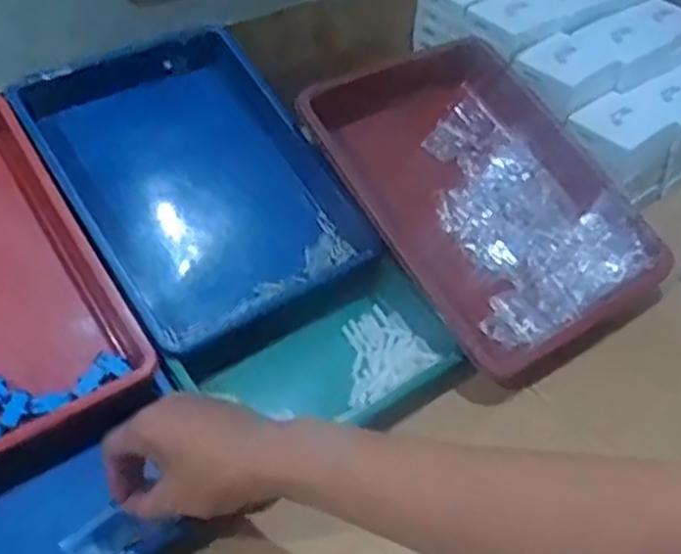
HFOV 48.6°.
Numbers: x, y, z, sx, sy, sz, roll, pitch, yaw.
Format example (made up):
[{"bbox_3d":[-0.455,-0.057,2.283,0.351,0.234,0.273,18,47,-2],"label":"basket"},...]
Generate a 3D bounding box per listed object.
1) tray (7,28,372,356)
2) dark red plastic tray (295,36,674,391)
[{"bbox_3d":[-0.138,-0.095,0.713,0.231,0.052,0.319,-29,82,-25],"label":"tray"},{"bbox_3d":[0.149,-0.084,0.777,0.290,0.057,0.361,-27,74,-22],"label":"dark red plastic tray"}]

